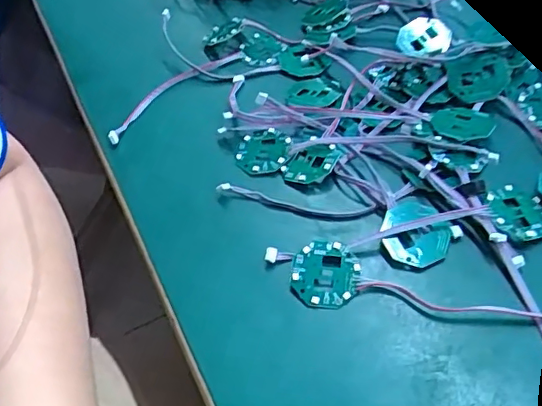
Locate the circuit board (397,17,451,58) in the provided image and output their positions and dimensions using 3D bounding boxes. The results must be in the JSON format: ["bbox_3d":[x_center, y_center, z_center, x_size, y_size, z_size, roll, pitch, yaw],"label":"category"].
[{"bbox_3d":[0.105,-0.113,0.390,0.035,0.028,0.008,-22,25,11],"label":"circuit board"}]

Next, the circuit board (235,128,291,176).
[{"bbox_3d":[-0.005,-0.031,0.339,0.032,0.006,0.031,1,52,6],"label":"circuit board"}]

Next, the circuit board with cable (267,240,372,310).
[{"bbox_3d":[0.024,0.033,0.287,0.034,0.008,0.043,-32,56,-18],"label":"circuit board with cable"}]

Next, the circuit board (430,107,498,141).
[{"bbox_3d":[0.112,-0.046,0.334,0.034,0.004,0.033,22,49,27],"label":"circuit board"}]

